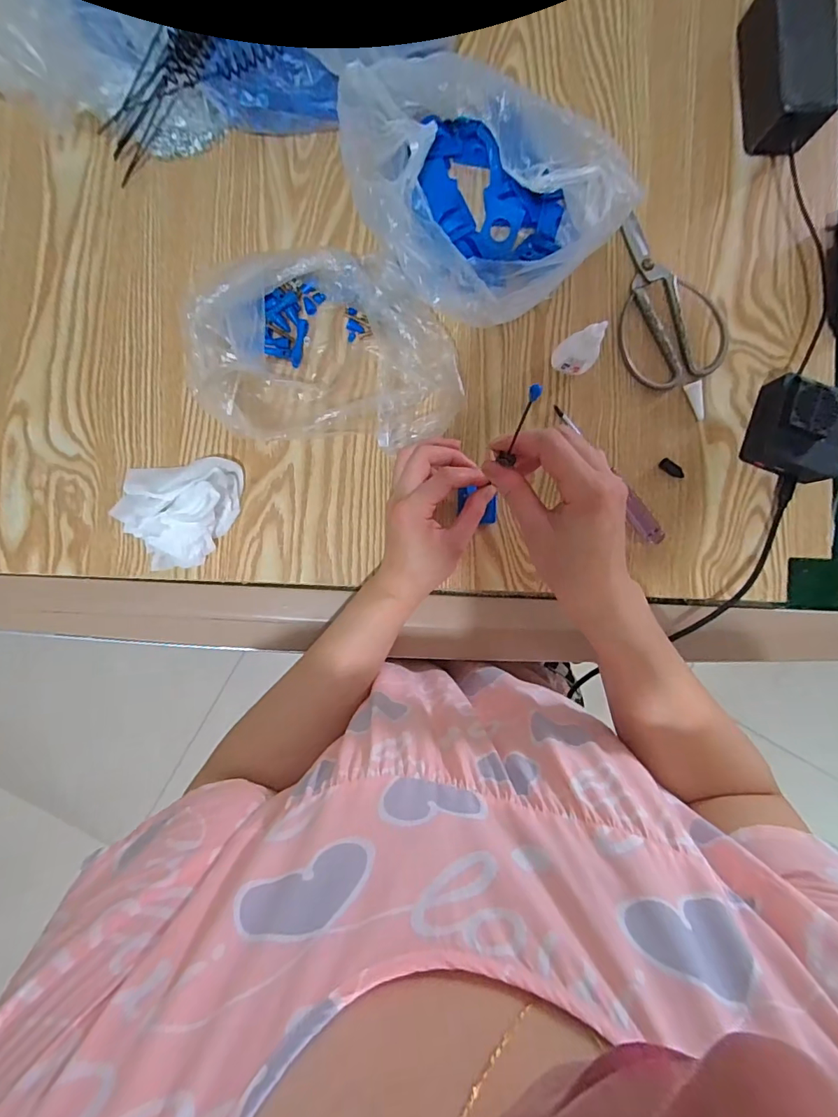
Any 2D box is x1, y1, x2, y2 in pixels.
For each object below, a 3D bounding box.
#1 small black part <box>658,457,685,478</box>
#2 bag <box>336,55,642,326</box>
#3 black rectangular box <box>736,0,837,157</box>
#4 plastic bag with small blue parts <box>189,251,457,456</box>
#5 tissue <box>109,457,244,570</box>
[{"bbox_3d":[0.232,-0.082,0.442,0.025,0.004,0.011,35,88,-2],"label":"small black part"},{"bbox_3d":[0.039,-0.289,0.390,0.203,0.096,0.146,44,88,-1],"label":"bag"},{"bbox_3d":[0.330,-0.435,0.431,0.059,0.054,0.144,-1,89,-3],"label":"black rectangular box"},{"bbox_3d":[-0.069,-0.176,0.395,0.211,0.075,0.157,5,89,-3],"label":"plastic bag with small blue parts"},{"bbox_3d":[-0.200,-0.039,0.405,0.103,0.036,0.089,-11,90,-3],"label":"tissue"}]

